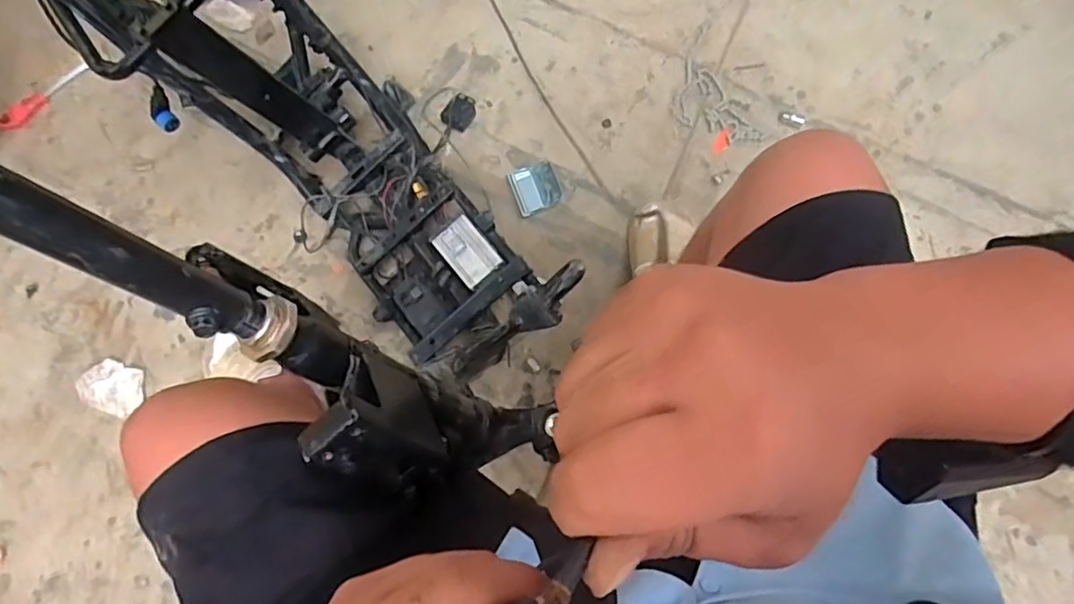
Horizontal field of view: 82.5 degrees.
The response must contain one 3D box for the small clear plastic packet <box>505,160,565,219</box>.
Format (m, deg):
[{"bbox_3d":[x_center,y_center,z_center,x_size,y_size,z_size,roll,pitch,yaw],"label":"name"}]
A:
[{"bbox_3d":[-0.003,-0.201,1.070,0.078,0.009,0.092,-20,73,-4],"label":"small clear plastic packet"}]

